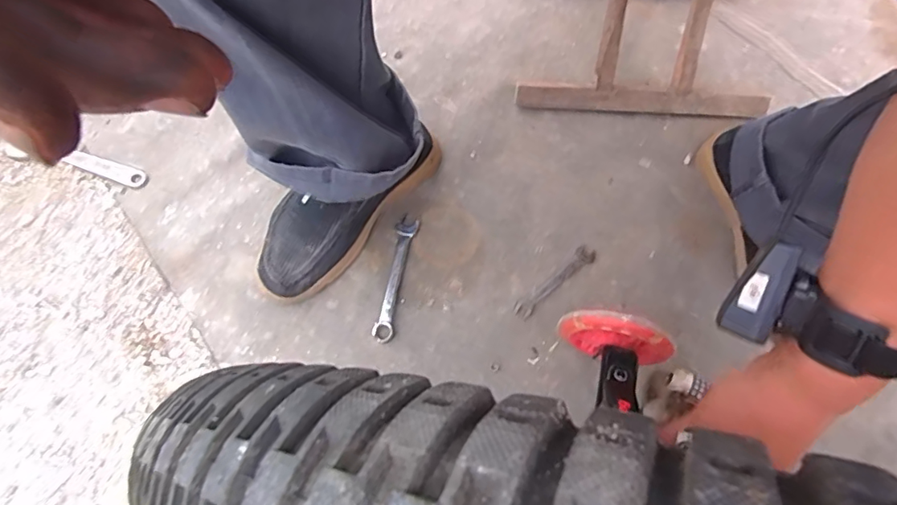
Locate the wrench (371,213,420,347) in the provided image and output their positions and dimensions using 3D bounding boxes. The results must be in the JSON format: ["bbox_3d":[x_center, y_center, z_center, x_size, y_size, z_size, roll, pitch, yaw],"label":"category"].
[{"bbox_3d":[-0.061,0.026,0.583,0.024,0.012,0.154,10,68,4],"label":"wrench"}]

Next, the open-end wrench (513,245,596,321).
[{"bbox_3d":[0.123,0.033,0.591,0.120,0.008,0.022,-39,73,-15],"label":"open-end wrench"}]

